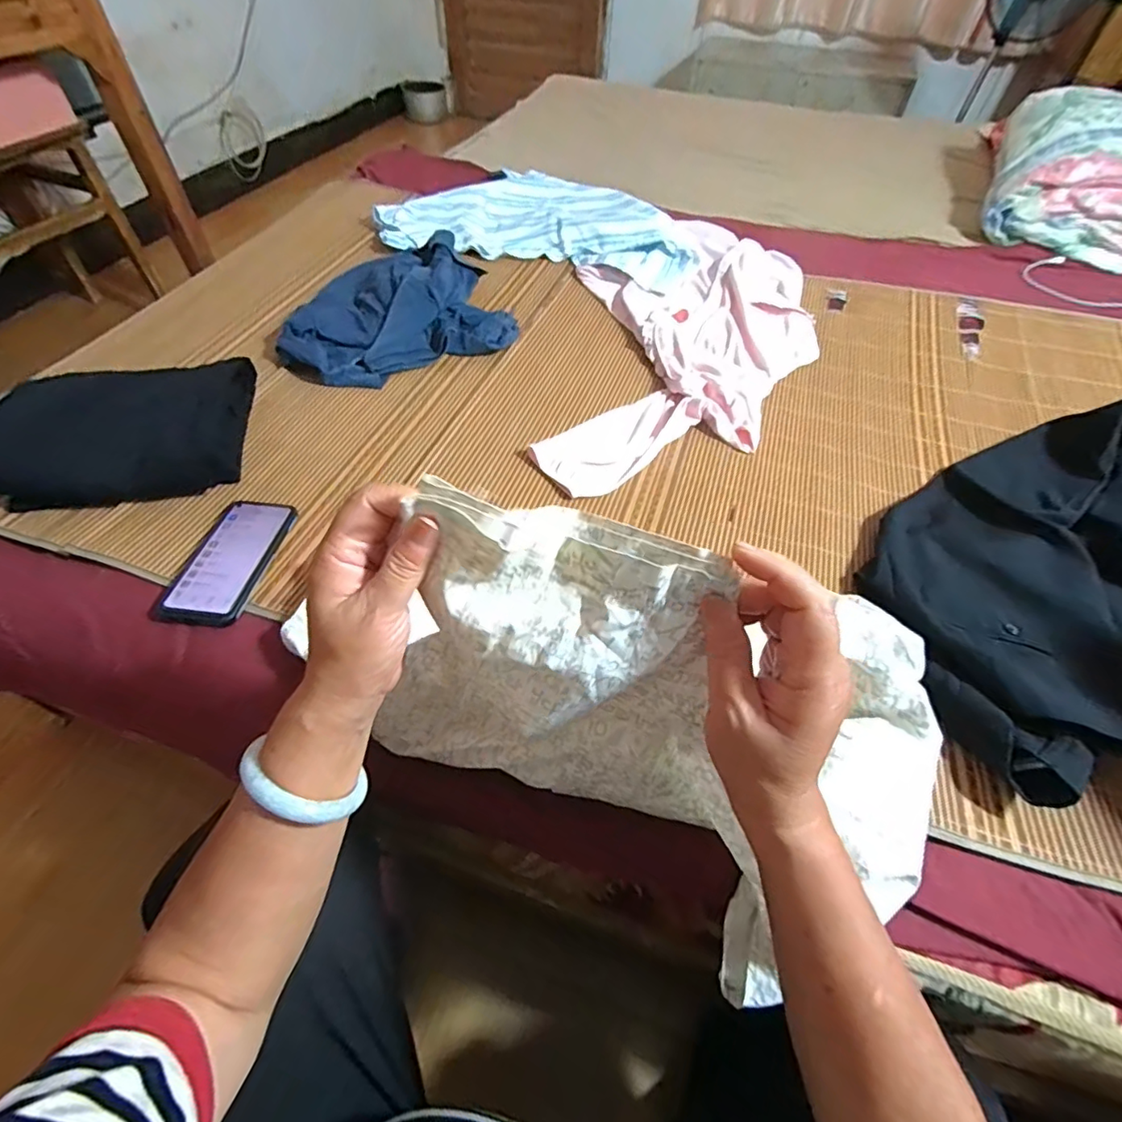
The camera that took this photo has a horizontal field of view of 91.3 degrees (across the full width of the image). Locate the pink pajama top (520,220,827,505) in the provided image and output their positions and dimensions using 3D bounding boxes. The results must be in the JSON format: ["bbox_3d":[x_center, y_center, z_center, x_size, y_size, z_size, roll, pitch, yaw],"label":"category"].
[{"bbox_3d":[0.214,-0.368,0.882,0.407,0.058,0.741,7,52,4],"label":"pink pajama top"}]

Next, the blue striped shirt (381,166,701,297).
[{"bbox_3d":[-0.029,-0.676,1.093,0.595,0.059,0.376,10,52,6],"label":"blue striped shirt"}]

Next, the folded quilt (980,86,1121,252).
[{"bbox_3d":[1.198,-0.818,1.157,0.520,0.197,0.397,15,53,9],"label":"folded quilt"}]

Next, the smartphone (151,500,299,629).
[{"bbox_3d":[-0.347,-0.004,0.584,0.088,0.014,0.166,6,52,3],"label":"smartphone"}]

